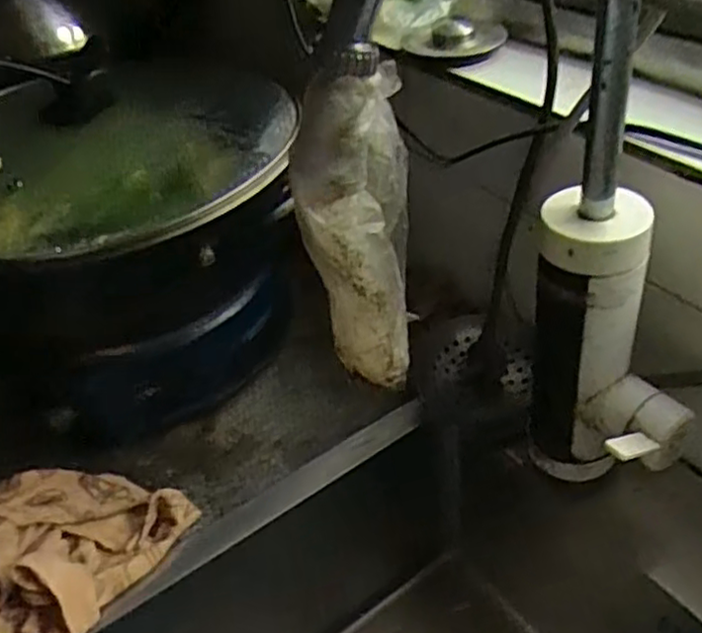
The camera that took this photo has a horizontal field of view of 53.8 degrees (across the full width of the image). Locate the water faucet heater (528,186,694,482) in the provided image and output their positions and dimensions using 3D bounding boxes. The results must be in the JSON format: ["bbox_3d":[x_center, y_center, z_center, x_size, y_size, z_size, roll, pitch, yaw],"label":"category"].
[{"bbox_3d":[0.149,0.030,0.412,0.058,0.194,0.104,-20,42,-15],"label":"water faucet heater"}]

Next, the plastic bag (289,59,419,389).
[{"bbox_3d":[0.003,-0.038,0.313,0.048,0.147,0.049,-6,40,1],"label":"plastic bag"}]

